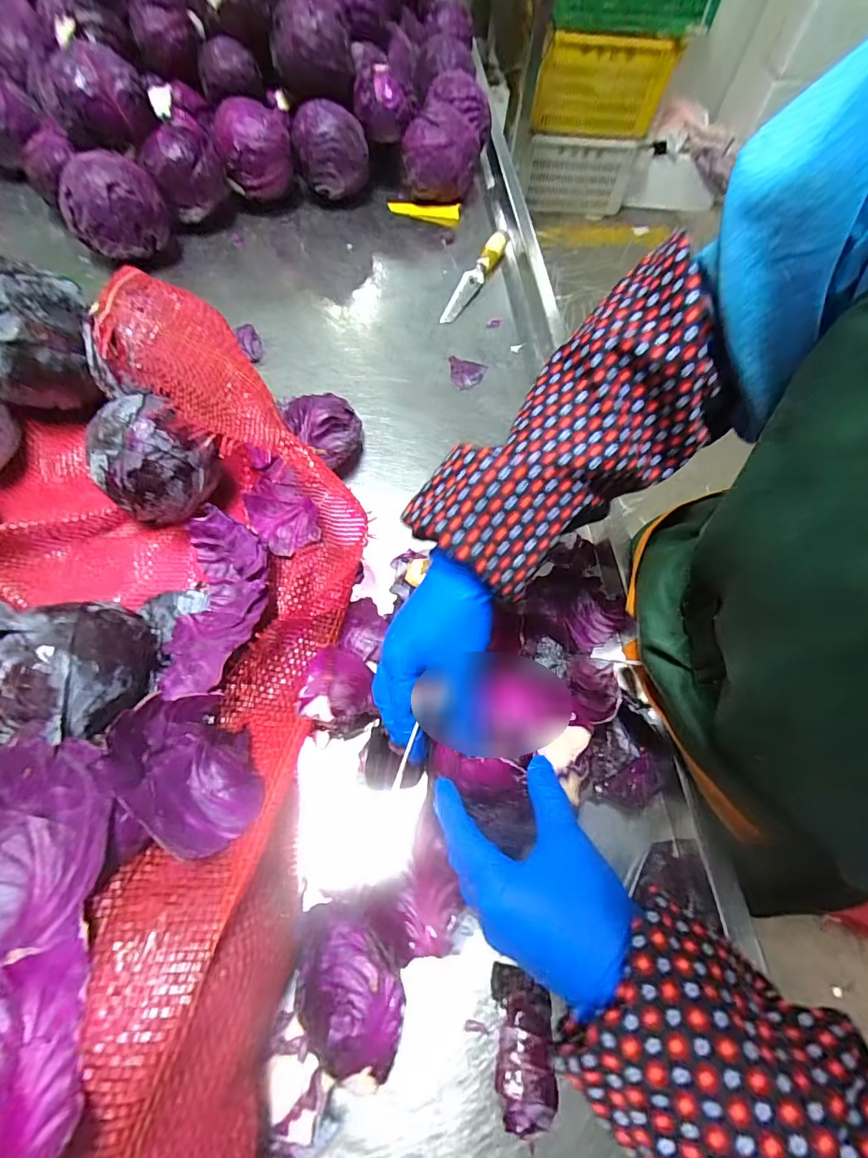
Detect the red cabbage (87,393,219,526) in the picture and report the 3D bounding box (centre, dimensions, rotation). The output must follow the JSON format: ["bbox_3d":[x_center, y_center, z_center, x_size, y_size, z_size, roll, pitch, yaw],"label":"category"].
[{"bbox_3d":[-0.260,-0.101,0.448,0.093,0.103,0.087,2,63,-3],"label":"red cabbage"}]

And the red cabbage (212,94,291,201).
[{"bbox_3d":[-0.270,-0.648,0.732,0.109,0.120,0.118,-8,64,-8],"label":"red cabbage"}]

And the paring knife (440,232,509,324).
[{"bbox_3d":[0.058,-0.432,0.686,0.027,0.033,0.191,26,64,9],"label":"paring knife"}]

